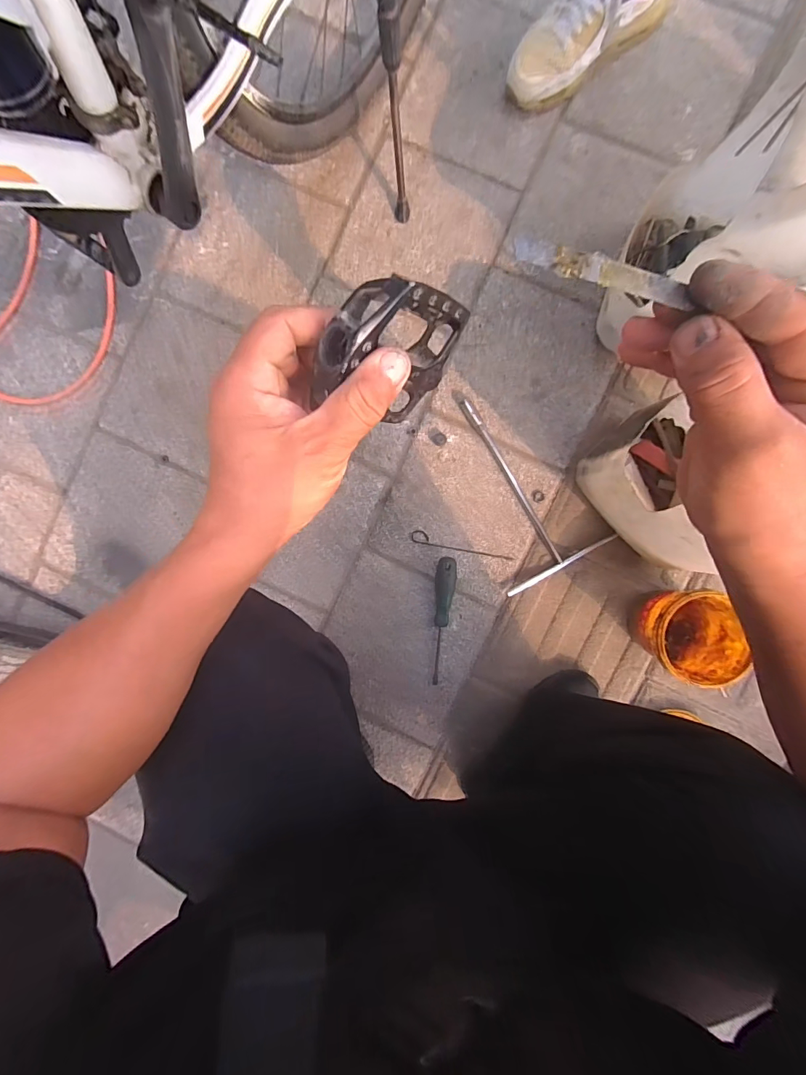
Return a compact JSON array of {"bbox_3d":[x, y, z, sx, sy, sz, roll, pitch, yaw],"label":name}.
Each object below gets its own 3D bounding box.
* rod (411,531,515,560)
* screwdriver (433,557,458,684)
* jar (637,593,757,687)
[{"bbox_3d":[0.098,0.014,0.708,0.169,0.005,0.021,12,93,2],"label":"rod"},{"bbox_3d":[0.067,0.136,0.696,0.034,0.025,0.207,3,92,2],"label":"screwdriver"},{"bbox_3d":[0.400,0.139,0.629,0.104,0.117,0.117,3,92,2],"label":"jar"}]

